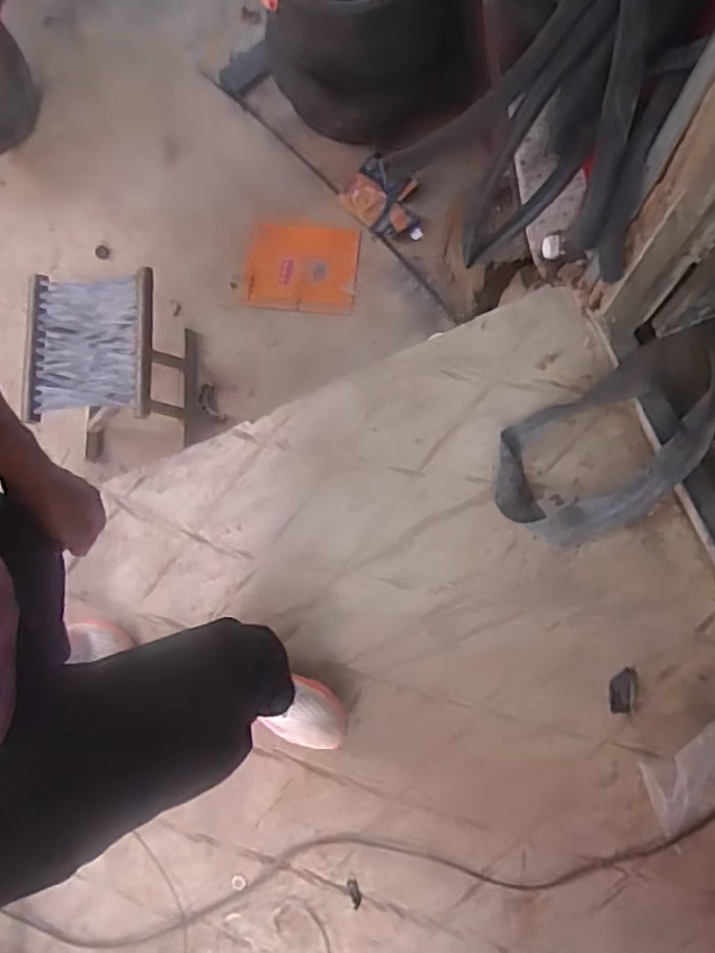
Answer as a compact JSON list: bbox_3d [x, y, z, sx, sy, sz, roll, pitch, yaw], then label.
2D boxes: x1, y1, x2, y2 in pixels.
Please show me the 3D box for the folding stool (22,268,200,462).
[{"bbox_3d":[-0.493,-0.229,1.469,0.252,0.293,0.258,-2,76,1],"label":"folding stool"}]

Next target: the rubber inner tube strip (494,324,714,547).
[{"bbox_3d":[0.439,-0.062,1.148,0.461,0.089,0.224,-28,77,-5],"label":"rubber inner tube strip"}]

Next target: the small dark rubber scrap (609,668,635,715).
[{"bbox_3d":[0.410,0.334,1.098,0.035,0.010,0.067,7,77,3],"label":"small dark rubber scrap"}]

